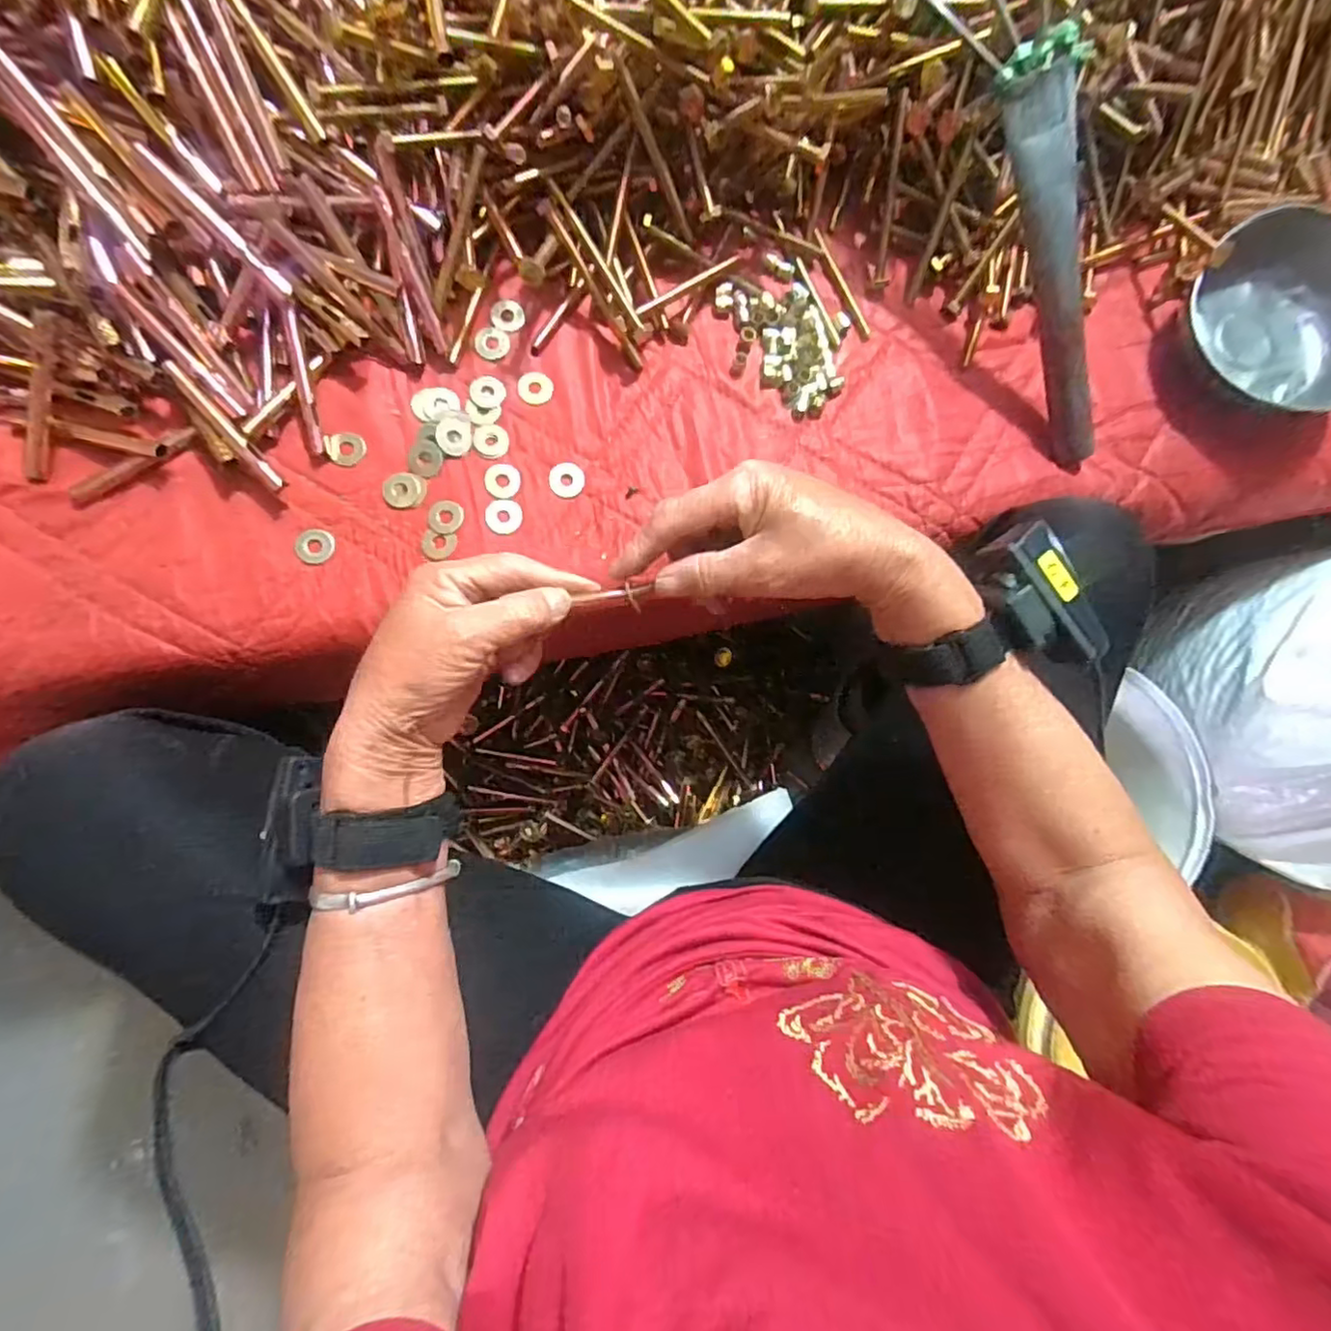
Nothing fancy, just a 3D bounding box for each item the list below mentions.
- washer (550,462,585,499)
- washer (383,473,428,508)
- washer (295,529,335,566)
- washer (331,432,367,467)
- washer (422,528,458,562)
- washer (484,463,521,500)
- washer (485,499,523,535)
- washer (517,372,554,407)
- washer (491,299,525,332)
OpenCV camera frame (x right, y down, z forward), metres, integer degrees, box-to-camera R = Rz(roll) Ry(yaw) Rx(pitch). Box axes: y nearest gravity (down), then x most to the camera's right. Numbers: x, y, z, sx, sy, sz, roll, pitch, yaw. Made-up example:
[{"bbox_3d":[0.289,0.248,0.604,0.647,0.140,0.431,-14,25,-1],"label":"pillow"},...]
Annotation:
[{"bbox_3d":[-0.062,-0.118,0.400,0.023,0.004,0.023,0,83,-8],"label":"washer"},{"bbox_3d":[-0.160,-0.108,0.387,0.025,0.004,0.021,-8,85,-9],"label":"washer"},{"bbox_3d":[-0.210,-0.072,0.377,0.021,0.004,0.022,1,83,-8],"label":"washer"},{"bbox_3d":[-0.193,-0.132,0.384,0.017,0.004,0.021,17,81,-6],"label":"washer"},{"bbox_3d":[-0.139,-0.074,0.386,0.021,0.004,0.017,10,82,-7],"label":"washer"},{"bbox_3d":[-0.103,-0.117,0.396,0.021,0.004,0.023,-1,84,-8],"label":"washer"},{"bbox_3d":[-0.100,-0.092,0.390,0.022,0.004,0.023,0,83,-8],"label":"washer"},{"bbox_3d":[-0.084,-0.178,0.405,0.022,0.004,0.022,0,83,-8],"label":"washer"},{"bbox_3d":[-0.102,-0.226,0.406,0.021,0.004,0.022,-1,84,-8],"label":"washer"}]

